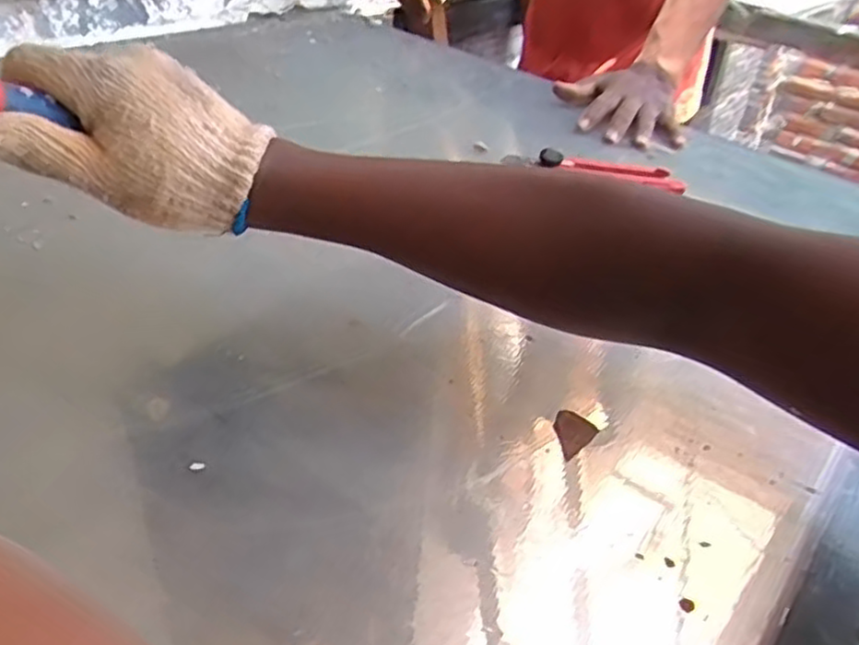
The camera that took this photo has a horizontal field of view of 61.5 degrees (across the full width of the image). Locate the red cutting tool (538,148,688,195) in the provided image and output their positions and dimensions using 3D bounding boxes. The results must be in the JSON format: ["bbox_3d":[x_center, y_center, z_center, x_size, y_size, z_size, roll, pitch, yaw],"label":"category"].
[{"bbox_3d":[0.173,-0.143,0.682,0.138,0.027,0.022,6,34,1],"label":"red cutting tool"}]

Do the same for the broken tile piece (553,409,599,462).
[{"bbox_3d":[0.074,0.058,0.385,0.022,0.005,0.031,28,40,31],"label":"broken tile piece"}]

